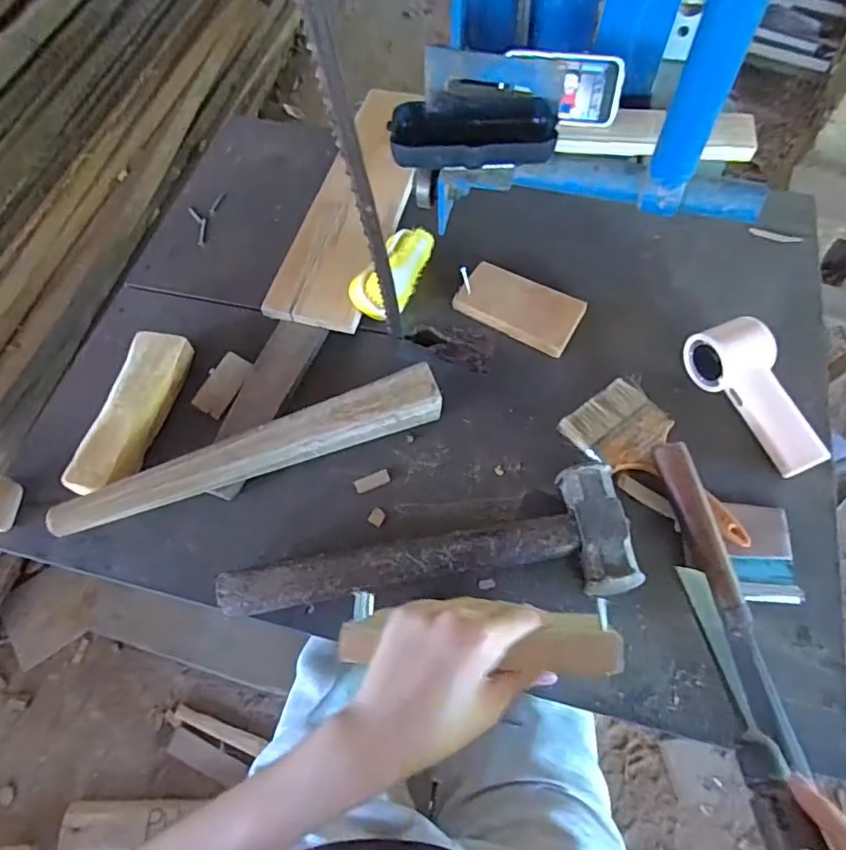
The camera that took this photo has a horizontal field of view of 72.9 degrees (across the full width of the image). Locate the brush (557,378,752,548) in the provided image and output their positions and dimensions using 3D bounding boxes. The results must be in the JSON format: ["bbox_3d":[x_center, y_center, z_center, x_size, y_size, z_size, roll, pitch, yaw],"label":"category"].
[{"bbox_3d":[0.227,0.037,0.548,0.089,0.017,0.189,-35,66,-15],"label":"brush"}]

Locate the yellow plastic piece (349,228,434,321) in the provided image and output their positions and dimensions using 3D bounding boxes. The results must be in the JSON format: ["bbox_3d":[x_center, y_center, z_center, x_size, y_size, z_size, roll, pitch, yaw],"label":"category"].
[{"bbox_3d":[-0.028,-0.176,0.633,0.053,0.040,0.134,23,66,14],"label":"yellow plastic piece"}]

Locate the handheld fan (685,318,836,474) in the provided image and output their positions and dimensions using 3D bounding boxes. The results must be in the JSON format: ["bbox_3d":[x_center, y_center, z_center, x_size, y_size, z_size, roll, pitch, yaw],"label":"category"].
[{"bbox_3d":[0.325,-0.030,0.554,0.068,0.042,0.156,-18,63,-7],"label":"handheld fan"}]

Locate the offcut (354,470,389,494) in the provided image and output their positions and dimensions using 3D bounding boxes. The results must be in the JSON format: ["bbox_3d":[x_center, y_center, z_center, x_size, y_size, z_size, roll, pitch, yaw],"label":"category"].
[{"bbox_3d":[-0.049,0.055,0.560,0.034,0.004,0.012,-24,66,-8],"label":"offcut"}]

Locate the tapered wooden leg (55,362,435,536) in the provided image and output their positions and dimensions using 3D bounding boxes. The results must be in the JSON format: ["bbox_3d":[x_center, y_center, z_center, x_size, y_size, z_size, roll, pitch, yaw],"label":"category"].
[{"bbox_3d":[-0.157,0.026,0.544,0.364,0.045,0.050,-19,63,-7],"label":"tapered wooden leg"}]

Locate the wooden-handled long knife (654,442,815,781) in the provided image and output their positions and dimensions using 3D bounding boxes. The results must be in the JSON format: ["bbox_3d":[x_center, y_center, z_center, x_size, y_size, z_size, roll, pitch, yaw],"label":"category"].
[{"bbox_3d":[0.253,0.140,0.475,0.030,0.036,0.263,-12,64,-3],"label":"wooden-handled long knife"}]

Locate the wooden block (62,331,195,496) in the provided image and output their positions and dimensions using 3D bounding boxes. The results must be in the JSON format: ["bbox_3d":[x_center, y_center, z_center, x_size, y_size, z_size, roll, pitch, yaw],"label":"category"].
[{"bbox_3d":[-0.294,-0.013,0.576,0.052,0.039,0.173,12,64,9],"label":"wooden block"}]

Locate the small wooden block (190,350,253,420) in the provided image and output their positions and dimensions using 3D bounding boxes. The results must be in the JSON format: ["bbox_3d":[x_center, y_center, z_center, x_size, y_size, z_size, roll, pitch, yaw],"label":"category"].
[{"bbox_3d":[-0.212,-0.044,0.607,0.009,0.033,0.070,8,64,48],"label":"small wooden block"}]

